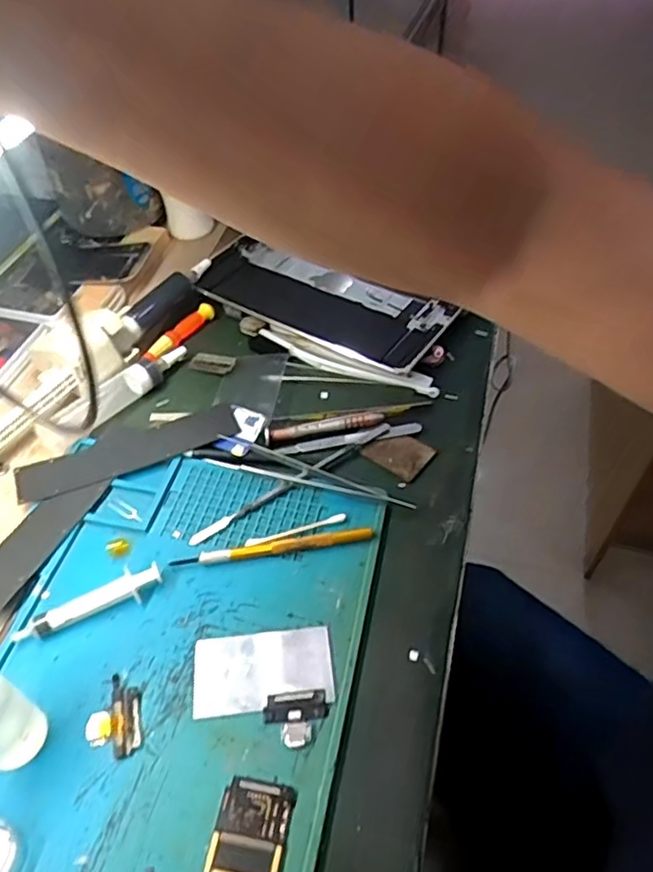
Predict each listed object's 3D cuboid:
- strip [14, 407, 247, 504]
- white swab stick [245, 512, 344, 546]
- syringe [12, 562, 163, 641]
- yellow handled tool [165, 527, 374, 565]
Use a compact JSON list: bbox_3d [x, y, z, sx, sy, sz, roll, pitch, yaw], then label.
[{"bbox_3d":[-0.150,0.010,0.475,0.166,0.007,0.040,-18,51,-12],"label":"strip"},{"bbox_3d":[-0.021,0.064,0.427,0.070,0.005,0.008,-14,50,-10],"label":"white swab stick"},{"bbox_3d":[-0.149,0.106,0.391,0.091,0.013,0.018,-20,51,-15],"label":"syringe"},{"bbox_3d":[-0.036,0.075,0.419,0.133,0.009,0.010,-7,49,-4],"label":"yellow handled tool"}]

